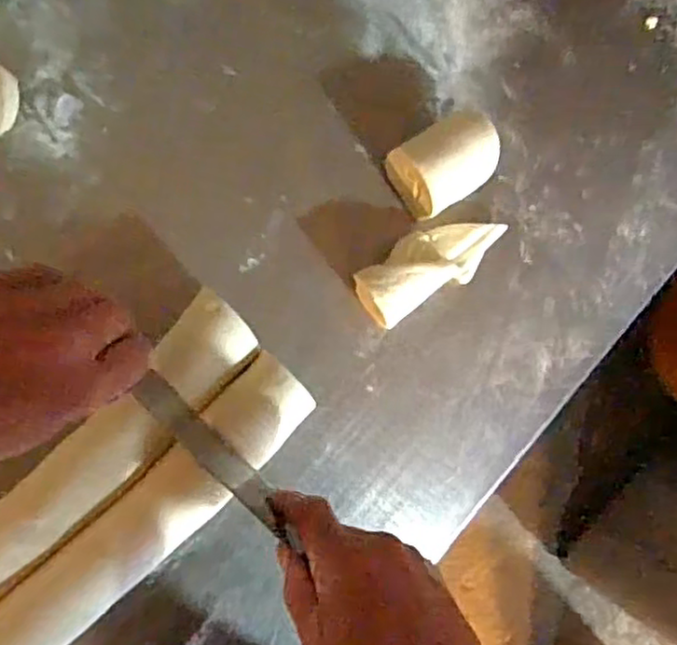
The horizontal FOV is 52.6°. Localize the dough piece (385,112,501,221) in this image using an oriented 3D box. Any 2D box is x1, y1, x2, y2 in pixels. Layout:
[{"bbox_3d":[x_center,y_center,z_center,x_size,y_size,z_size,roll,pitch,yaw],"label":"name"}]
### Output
[{"bbox_3d":[0.071,-0.108,0.477,0.080,0.036,0.053,-32,95,-8],"label":"dough piece"}]

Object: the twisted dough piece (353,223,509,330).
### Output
[{"bbox_3d":[0.065,-0.041,0.476,0.113,0.028,0.046,-29,94,-8],"label":"twisted dough piece"}]

